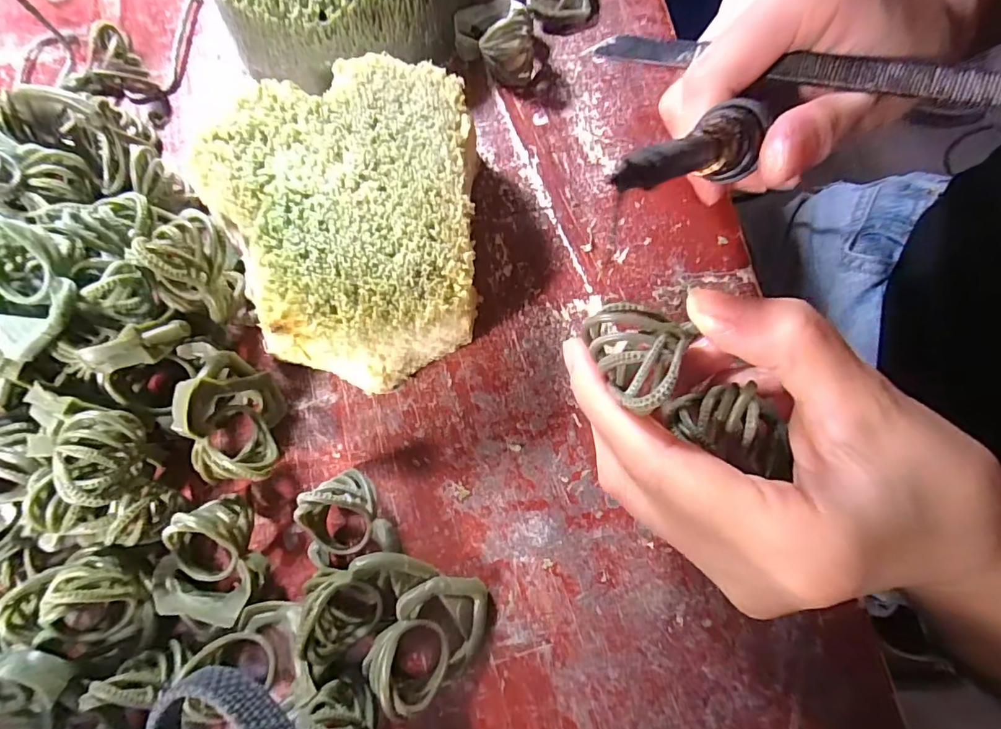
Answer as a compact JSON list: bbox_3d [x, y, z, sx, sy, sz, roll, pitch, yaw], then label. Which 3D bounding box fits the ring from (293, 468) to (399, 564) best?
[{"bbox_3d":[-0.051,0.050,0.163,0.029,0.028,0.029,0,75,1],"label":"ring"}]

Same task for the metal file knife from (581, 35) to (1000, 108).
[{"bbox_3d":[0.107,-0.089,0.148,0.163,0.006,0.008,21,76,21],"label":"metal file knife"}]

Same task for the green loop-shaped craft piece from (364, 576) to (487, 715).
[{"bbox_3d":[-0.021,0.085,0.152,0.028,0.028,0.038,30,78,9],"label":"green loop-shaped craft piece"}]

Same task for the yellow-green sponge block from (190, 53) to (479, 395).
[{"bbox_3d":[-0.054,-0.049,0.182,0.094,0.042,0.114,-5,75,0],"label":"yellow-green sponge block"}]

